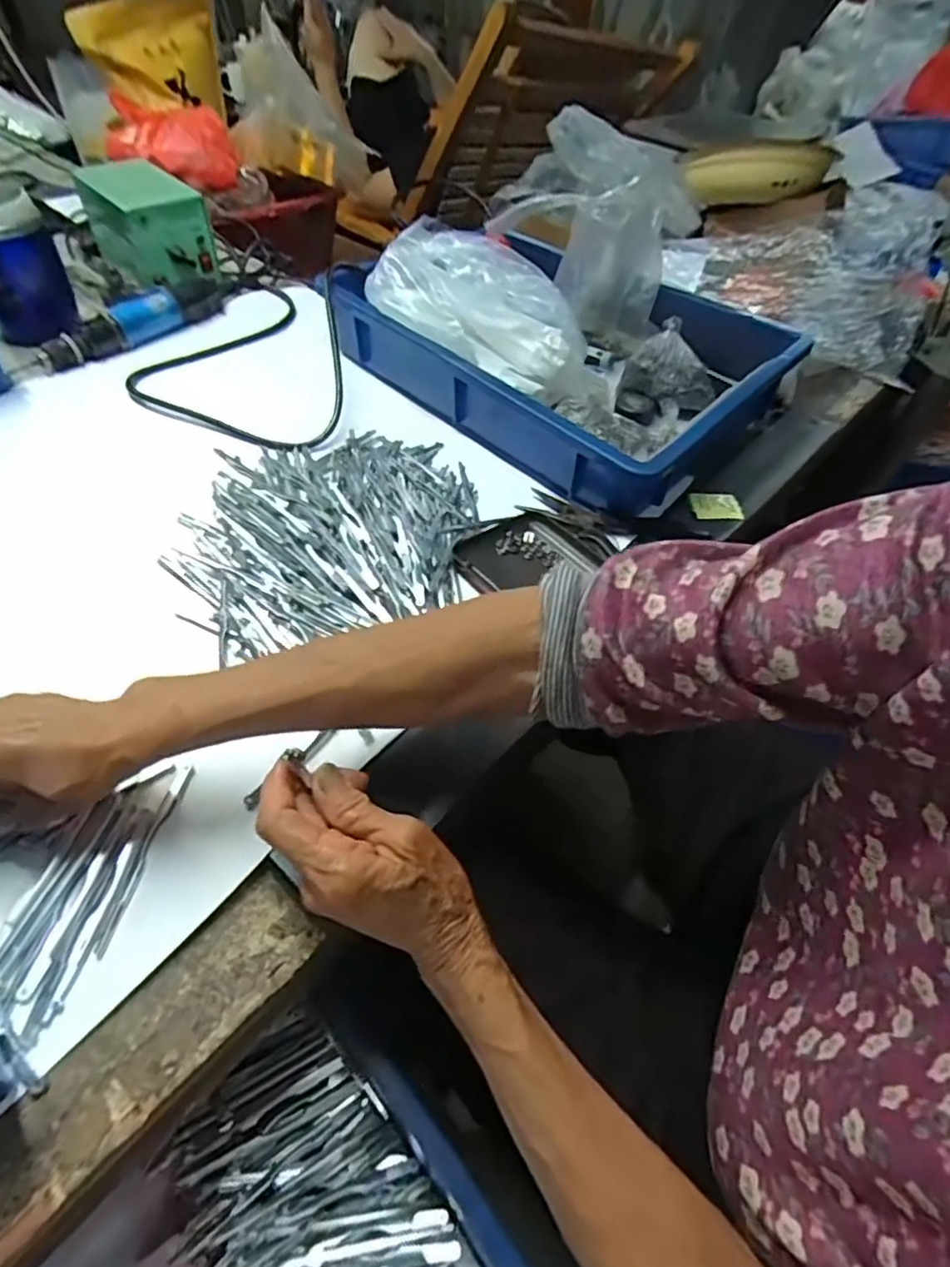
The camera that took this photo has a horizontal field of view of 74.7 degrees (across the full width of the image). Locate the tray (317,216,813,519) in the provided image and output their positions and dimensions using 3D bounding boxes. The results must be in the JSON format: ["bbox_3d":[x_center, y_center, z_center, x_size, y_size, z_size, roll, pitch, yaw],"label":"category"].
[{"bbox_3d":[0.093,-0.305,0.626,0.280,0.139,0.397,-35,61,-29],"label":"tray"}]

